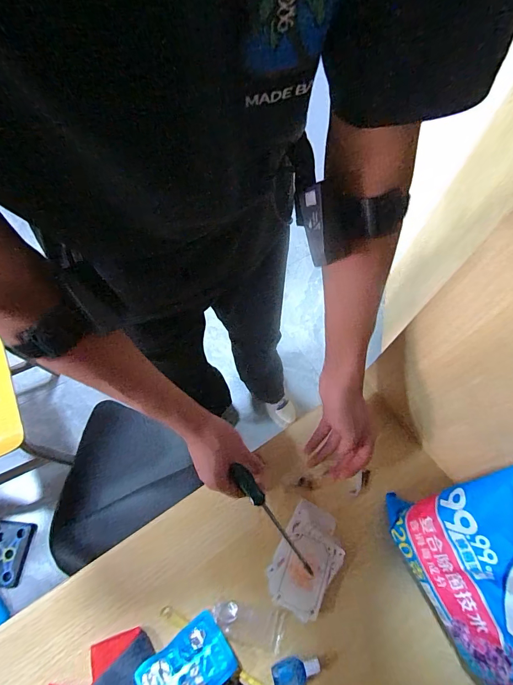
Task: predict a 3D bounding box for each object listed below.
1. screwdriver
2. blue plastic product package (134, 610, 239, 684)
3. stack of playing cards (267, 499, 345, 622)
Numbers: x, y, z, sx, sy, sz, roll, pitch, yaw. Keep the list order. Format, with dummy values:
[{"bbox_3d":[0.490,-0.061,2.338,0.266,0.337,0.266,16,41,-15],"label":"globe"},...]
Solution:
[{"bbox_3d":[0.019,0.219,0.443,0.018,0.014,0.151,-36,78,-17],"label":"screwdriver"},{"bbox_3d":[-0.077,0.360,0.393,0.094,0.008,0.068,-28,45,-27],"label":"blue plastic product package"},{"bbox_3d":[0.065,0.276,0.454,0.073,0.017,0.119,29,67,11],"label":"stack of playing cards"}]

